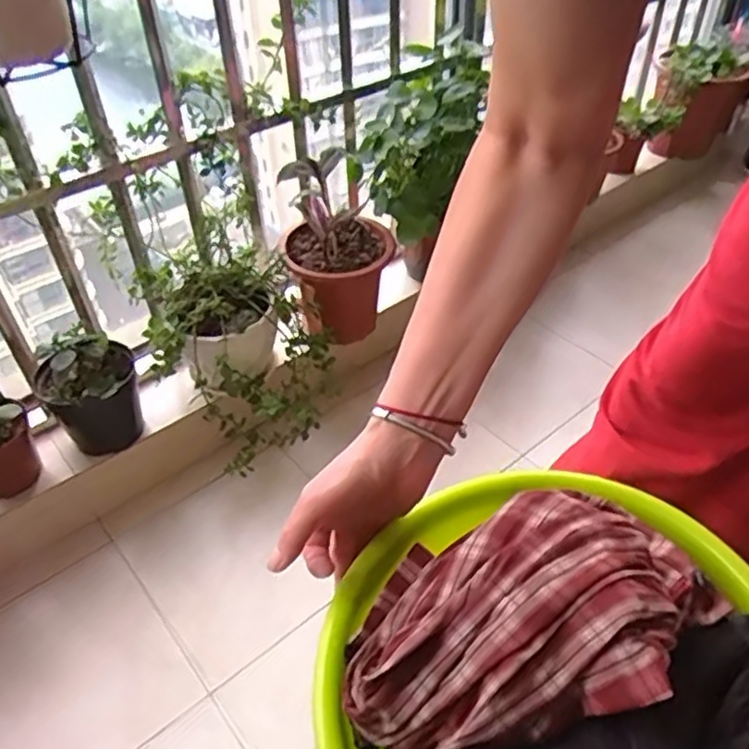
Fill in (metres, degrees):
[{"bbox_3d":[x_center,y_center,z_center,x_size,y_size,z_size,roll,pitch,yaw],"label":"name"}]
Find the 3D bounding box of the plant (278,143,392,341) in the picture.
[{"bbox_3d":[-0.060,-0.205,1.099,0.183,0.280,0.175,-7,47,-3],"label":"plant"}]

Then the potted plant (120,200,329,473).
[{"bbox_3d":[-0.218,-0.041,1.078,0.248,0.265,0.275,-37,55,-27],"label":"potted plant"}]

